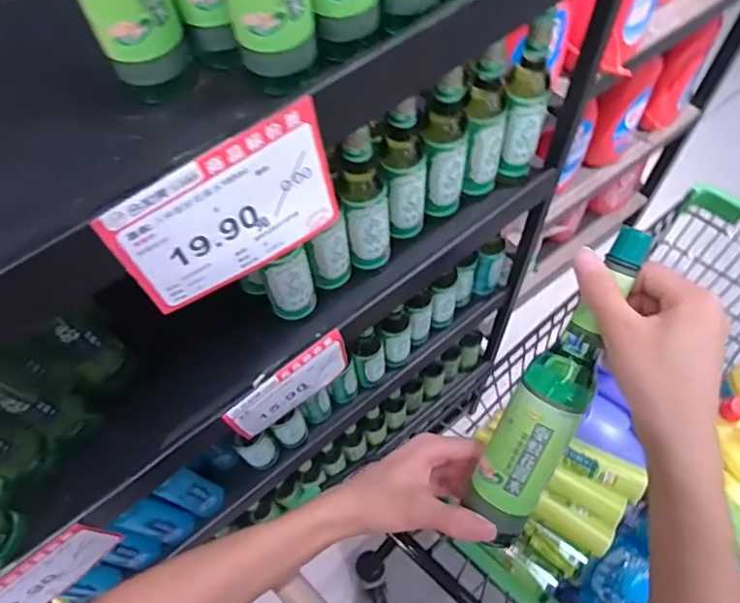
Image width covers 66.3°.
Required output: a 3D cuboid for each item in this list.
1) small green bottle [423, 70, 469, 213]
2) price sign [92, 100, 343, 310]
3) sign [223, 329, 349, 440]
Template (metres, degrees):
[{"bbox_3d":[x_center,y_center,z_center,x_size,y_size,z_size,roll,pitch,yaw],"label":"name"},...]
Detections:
[{"bbox_3d":[0.080,-0.162,0.589,0.049,0.183,0.050,9,62,5],"label":"small green bottle"},{"bbox_3d":[-0.086,-0.054,0.361,0.141,0.101,0.007,-34,58,-15],"label":"price sign"},{"bbox_3d":[-0.084,0.094,0.606,0.140,0.087,0.011,-37,67,-17],"label":"sign"}]

